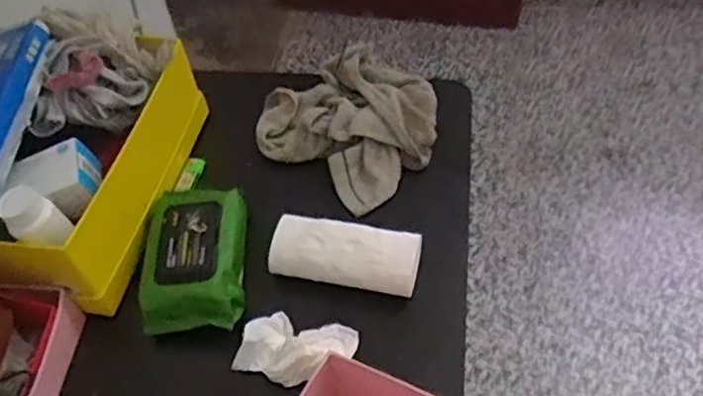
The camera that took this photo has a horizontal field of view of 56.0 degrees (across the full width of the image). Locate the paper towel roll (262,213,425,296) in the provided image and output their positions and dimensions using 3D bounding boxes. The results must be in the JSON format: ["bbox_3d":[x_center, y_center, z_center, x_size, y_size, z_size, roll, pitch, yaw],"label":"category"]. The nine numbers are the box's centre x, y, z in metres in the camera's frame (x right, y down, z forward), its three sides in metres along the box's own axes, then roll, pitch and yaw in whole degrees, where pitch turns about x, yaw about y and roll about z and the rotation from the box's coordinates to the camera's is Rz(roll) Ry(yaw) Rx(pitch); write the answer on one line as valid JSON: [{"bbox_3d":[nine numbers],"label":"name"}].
[{"bbox_3d":[-0.006,0.058,0.686,0.152,0.048,0.067,8,52,12],"label":"paper towel roll"}]

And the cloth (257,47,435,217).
[{"bbox_3d":[-0.004,-0.096,0.799,0.207,0.056,0.185,34,61,28],"label":"cloth"}]

